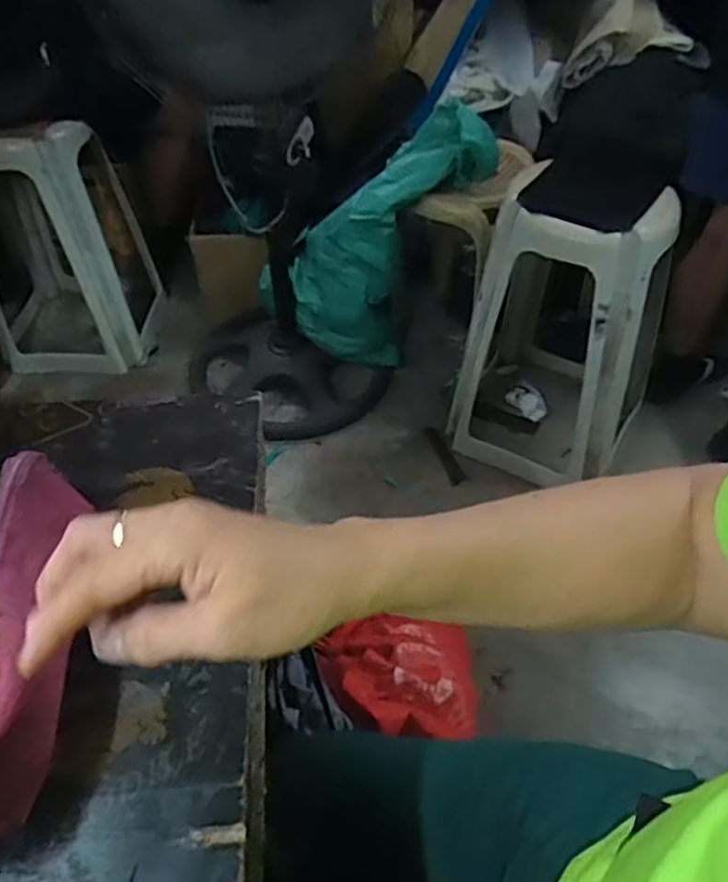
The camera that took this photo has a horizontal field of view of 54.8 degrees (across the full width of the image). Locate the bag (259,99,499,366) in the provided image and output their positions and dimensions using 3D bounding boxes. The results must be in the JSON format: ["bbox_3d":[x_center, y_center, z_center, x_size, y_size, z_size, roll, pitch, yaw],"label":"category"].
[{"bbox_3d":[0.053,-0.429,1.509,0.328,0.604,0.196,20,41,-25],"label":"bag"}]

